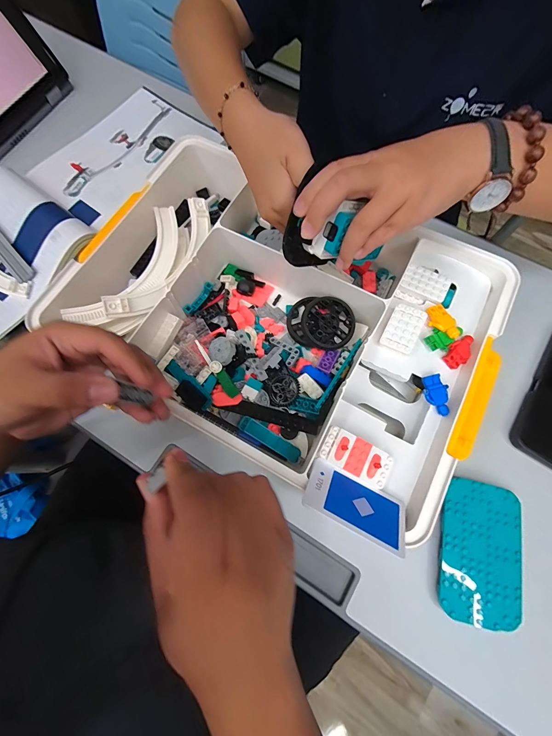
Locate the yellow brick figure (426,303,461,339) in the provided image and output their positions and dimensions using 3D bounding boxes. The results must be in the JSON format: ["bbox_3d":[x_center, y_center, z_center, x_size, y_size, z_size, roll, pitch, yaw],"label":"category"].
[{"bbox_3d":[0.167,-0.046,0.305,0.023,0.007,0.039,-27,74,-7],"label":"yellow brick figure"}]

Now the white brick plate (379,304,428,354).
[{"bbox_3d":[0.128,-0.040,0.307,0.032,0.009,0.046,27,75,9],"label":"white brick plate"}]

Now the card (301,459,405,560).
[{"bbox_3d":[0.067,0.112,0.253,0.085,0.004,0.051,26,33,8],"label":"card"}]

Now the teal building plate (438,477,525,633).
[{"bbox_3d":[0.205,0.182,0.304,0.079,0.011,0.126,12,73,5],"label":"teal building plate"}]

